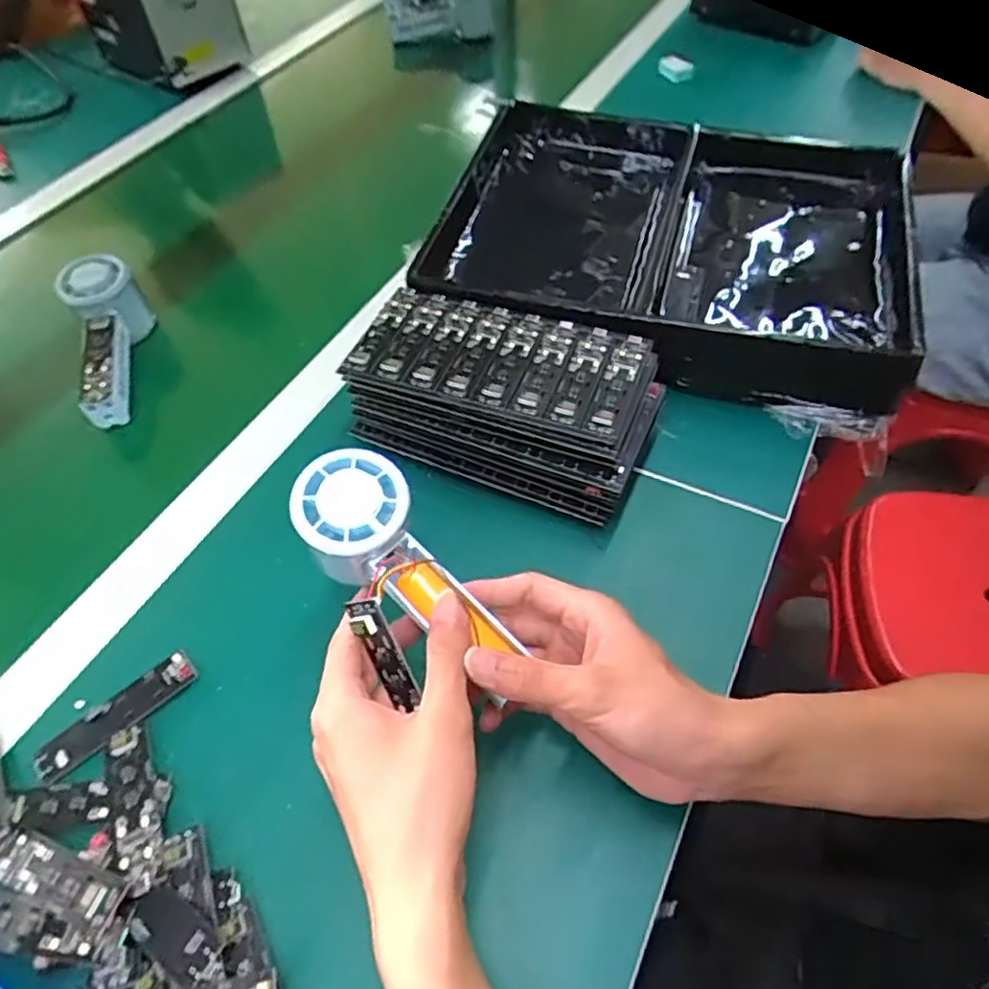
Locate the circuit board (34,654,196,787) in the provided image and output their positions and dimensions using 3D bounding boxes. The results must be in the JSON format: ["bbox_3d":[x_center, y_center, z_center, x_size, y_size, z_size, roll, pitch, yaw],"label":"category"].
[{"bbox_3d":[-0.216,0.125,0.388,0.091,0.006,0.026,-37,60,-22],"label":"circuit board"}]

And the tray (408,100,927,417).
[{"bbox_3d":[0.143,-0.216,0.585,0.370,0.079,0.287,12,55,11],"label":"tray"}]

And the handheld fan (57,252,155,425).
[{"bbox_3d":[-0.323,-0.136,0.570,0.057,0.059,0.160,-20,55,-12],"label":"handheld fan"}]

